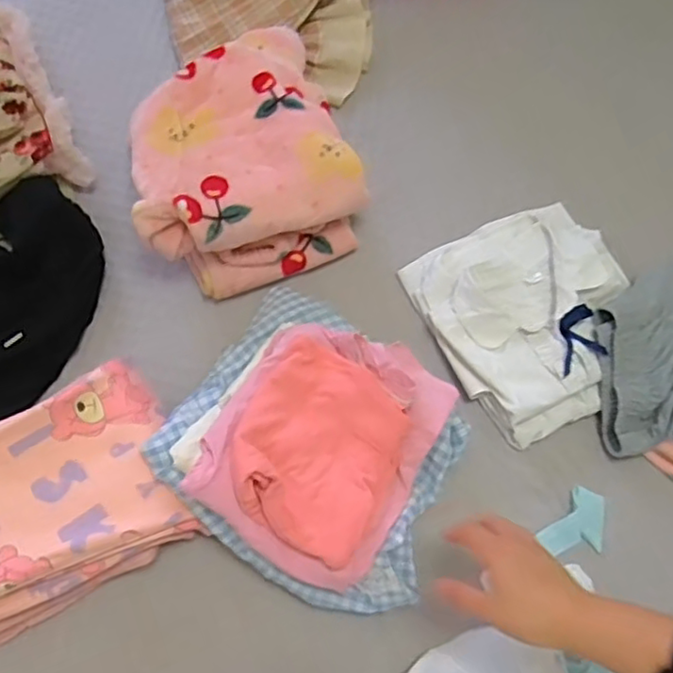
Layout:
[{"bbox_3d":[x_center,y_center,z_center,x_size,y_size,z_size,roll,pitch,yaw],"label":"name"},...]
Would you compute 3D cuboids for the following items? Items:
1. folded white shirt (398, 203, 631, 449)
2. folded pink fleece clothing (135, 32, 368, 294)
[{"bbox_3d":[0.239,-0.028,0.767,0.244,0.059,0.262,-24,71,-9],"label":"folded white shirt"},{"bbox_3d":[-0.119,-0.227,0.792,0.260,0.139,0.323,-15,70,-8],"label":"folded pink fleece clothing"}]

